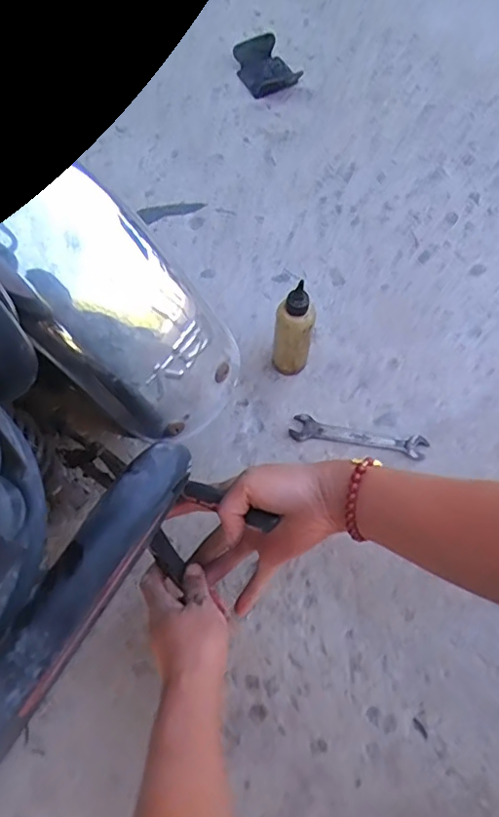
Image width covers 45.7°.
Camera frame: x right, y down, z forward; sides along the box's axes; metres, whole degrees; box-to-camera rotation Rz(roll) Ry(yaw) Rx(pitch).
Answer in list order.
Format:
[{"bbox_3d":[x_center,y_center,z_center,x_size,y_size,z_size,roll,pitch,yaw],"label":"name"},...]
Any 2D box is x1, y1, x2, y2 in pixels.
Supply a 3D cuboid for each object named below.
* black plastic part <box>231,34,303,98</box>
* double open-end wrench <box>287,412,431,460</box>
[{"bbox_3d":[0.021,-0.472,0.818,0.067,0.032,0.086,-26,69,-11],"label":"black plastic part"},{"bbox_3d":[0.116,0.031,0.636,0.142,0.005,0.028,11,71,7],"label":"double open-end wrench"}]

